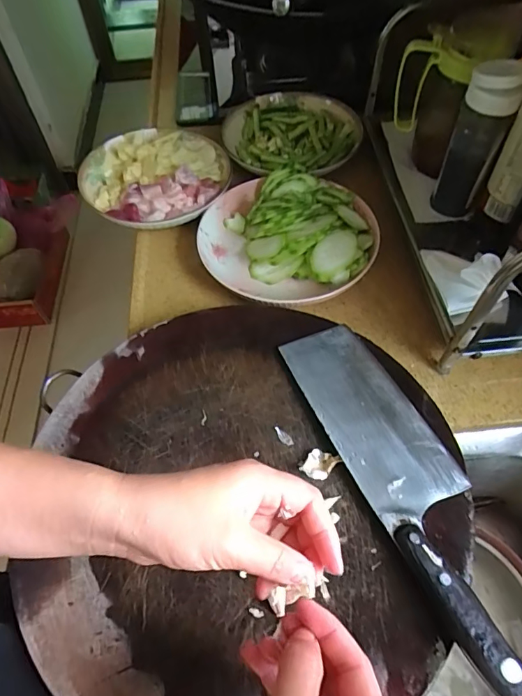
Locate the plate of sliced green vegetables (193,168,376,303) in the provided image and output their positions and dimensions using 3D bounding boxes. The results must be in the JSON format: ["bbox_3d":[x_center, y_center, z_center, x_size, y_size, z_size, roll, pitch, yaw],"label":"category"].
[{"bbox_3d":[0.026,-0.130,0.542,0.202,0.059,0.183,31,62,20],"label":"plate of sliced green vegetables"}]

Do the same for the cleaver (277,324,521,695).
[{"bbox_3d":[0.113,0.094,0.365,0.079,0.027,0.290,-21,58,-13],"label":"cleaver"}]

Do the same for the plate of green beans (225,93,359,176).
[{"bbox_3d":[0.038,-0.306,0.653,0.189,0.046,0.194,0,56,0],"label":"plate of green beans"}]

